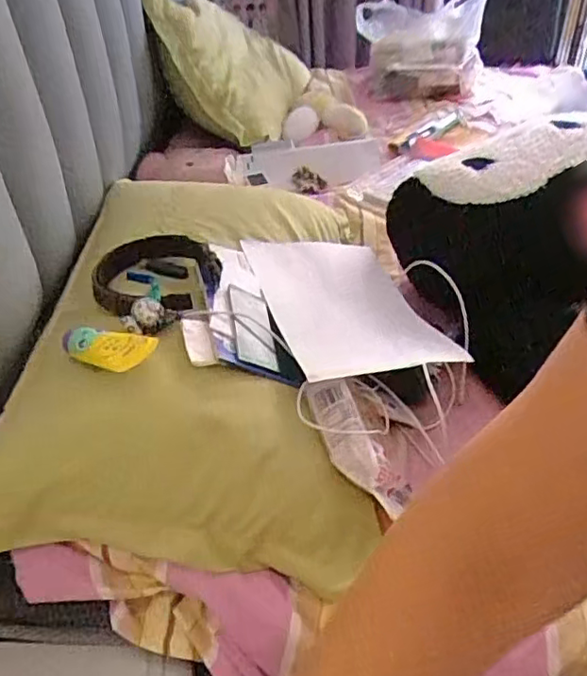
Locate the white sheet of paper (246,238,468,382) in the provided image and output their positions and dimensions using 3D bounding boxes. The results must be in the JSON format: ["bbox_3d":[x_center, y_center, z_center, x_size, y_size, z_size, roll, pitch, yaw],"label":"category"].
[{"bbox_3d":[0.063,-0.044,0.765,0.204,0.034,0.290,-1,34,-22],"label":"white sheet of paper"}]

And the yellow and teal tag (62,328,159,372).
[{"bbox_3d":[-0.191,0.013,0.599,0.104,0.022,0.049,7,39,14],"label":"yellow and teal tag"}]

